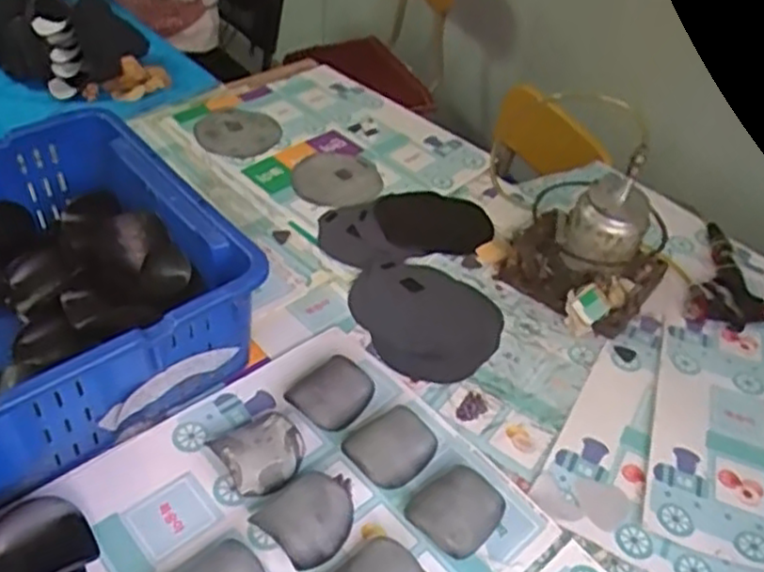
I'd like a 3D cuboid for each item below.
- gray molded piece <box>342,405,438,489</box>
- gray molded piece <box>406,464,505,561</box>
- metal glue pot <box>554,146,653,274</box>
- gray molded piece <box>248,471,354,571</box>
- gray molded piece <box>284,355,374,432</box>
[{"bbox_3d":[0.010,0.186,0.821,0.101,0.032,0.078,-22,50,-28],"label":"gray molded piece"},{"bbox_3d":[0.076,0.237,0.769,0.085,0.039,0.096,33,48,26],"label":"gray molded piece"},{"bbox_3d":[0.316,-0.118,1.014,0.123,0.173,0.124,4,44,-3],"label":"metal glue pot"},{"bbox_3d":[-0.077,0.239,0.751,0.086,0.034,0.091,34,49,26],"label":"gray molded piece"},{"bbox_3d":[-0.063,0.130,0.867,0.077,0.051,0.092,32,48,24],"label":"gray molded piece"}]

